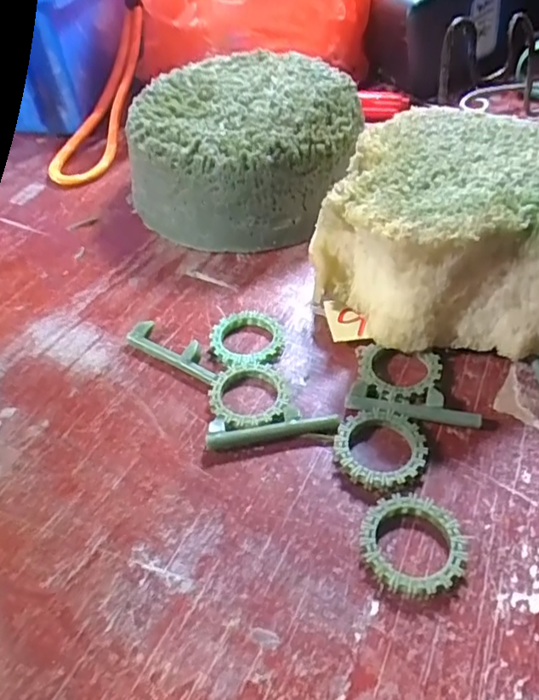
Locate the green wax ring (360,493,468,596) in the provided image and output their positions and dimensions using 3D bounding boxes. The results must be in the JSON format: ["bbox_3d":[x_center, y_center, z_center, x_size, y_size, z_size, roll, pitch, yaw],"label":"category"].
[{"bbox_3d":[0.037,0.050,0.148,0.026,0.005,0.025,-3,45,3],"label":"green wax ring"}]

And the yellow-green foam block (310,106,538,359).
[{"bbox_3d":[0.075,-0.040,0.201,0.100,0.046,0.094,18,52,20],"label":"yellow-green foam block"}]

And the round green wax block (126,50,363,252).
[{"bbox_3d":[-0.010,-0.090,0.258,0.094,0.048,0.093,-3,47,3],"label":"round green wax block"}]

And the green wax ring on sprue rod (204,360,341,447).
[{"bbox_3d":[-0.001,0.016,0.184,0.038,0.005,0.031,-9,46,-3],"label":"green wax ring on sprue rod"}]

